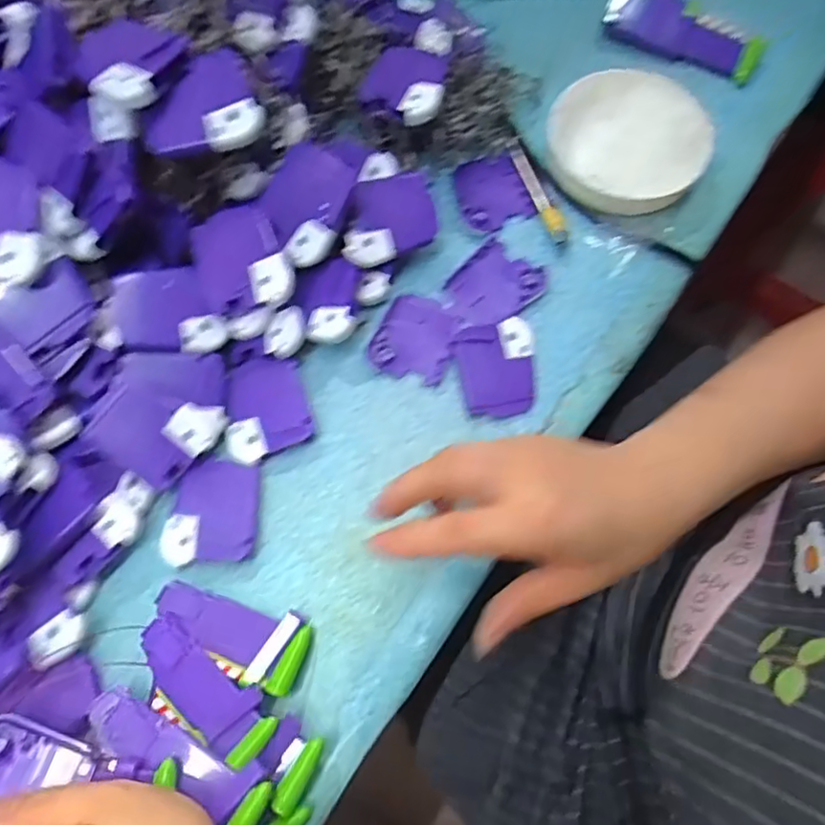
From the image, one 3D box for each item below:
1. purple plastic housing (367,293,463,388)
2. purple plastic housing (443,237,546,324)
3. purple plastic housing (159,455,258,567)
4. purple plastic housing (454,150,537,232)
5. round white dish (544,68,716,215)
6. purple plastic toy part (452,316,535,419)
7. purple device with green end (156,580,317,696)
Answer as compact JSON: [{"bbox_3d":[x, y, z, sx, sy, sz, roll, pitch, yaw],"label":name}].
[{"bbox_3d":[0.003,-0.051,0.408,0.050,0.007,0.060,20,74,7],"label":"purple plastic housing"},{"bbox_3d":[0.055,-0.085,0.418,0.051,0.007,0.060,43,78,13],"label":"purple plastic housing"},{"bbox_3d":[-0.119,0.058,0.368,0.052,0.014,0.061,-4,72,0],"label":"purple plastic housing"},{"bbox_3d":[0.055,-0.158,0.438,0.049,0.008,0.057,-21,73,-5],"label":"purple plastic housing"},{"bbox_3d":[0.154,-0.193,0.433,0.114,0.018,0.108,0,72,1],"label":"round white dish"},{"bbox_3d":[0.056,-0.028,0.393,0.050,0.014,0.059,-14,72,-3],"label":"purple plastic toy part"},{"bbox_3d":[-0.104,0.122,0.345,0.090,0.019,0.039,18,74,7],"label":"purple device with green end"}]

